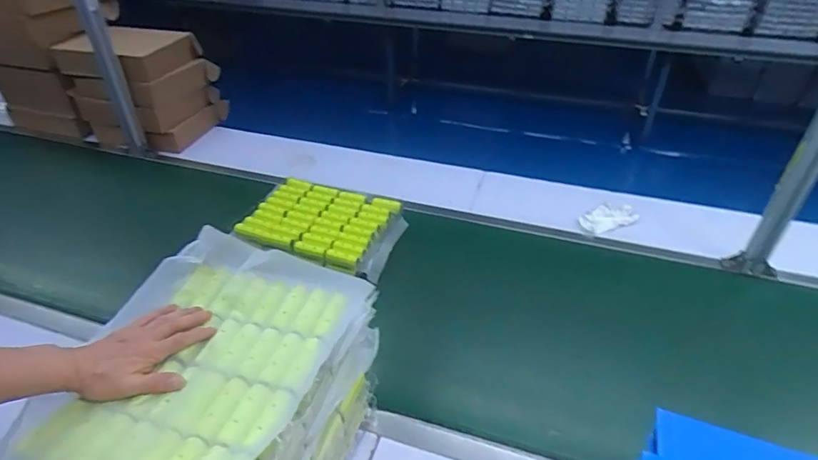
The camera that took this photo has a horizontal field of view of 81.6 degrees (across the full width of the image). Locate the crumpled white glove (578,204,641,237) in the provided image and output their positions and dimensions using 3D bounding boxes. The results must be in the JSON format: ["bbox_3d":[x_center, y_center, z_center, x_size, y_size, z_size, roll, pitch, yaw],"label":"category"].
[{"bbox_3d":[0.544,-0.034,1.299,0.164,0.017,0.081,-15,39,-18],"label":"crumpled white glove"}]

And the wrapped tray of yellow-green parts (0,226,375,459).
[{"bbox_3d":[-0.254,0.166,0.576,0.291,0.055,0.402,10,38,15],"label":"wrapped tray of yellow-green parts"}]

